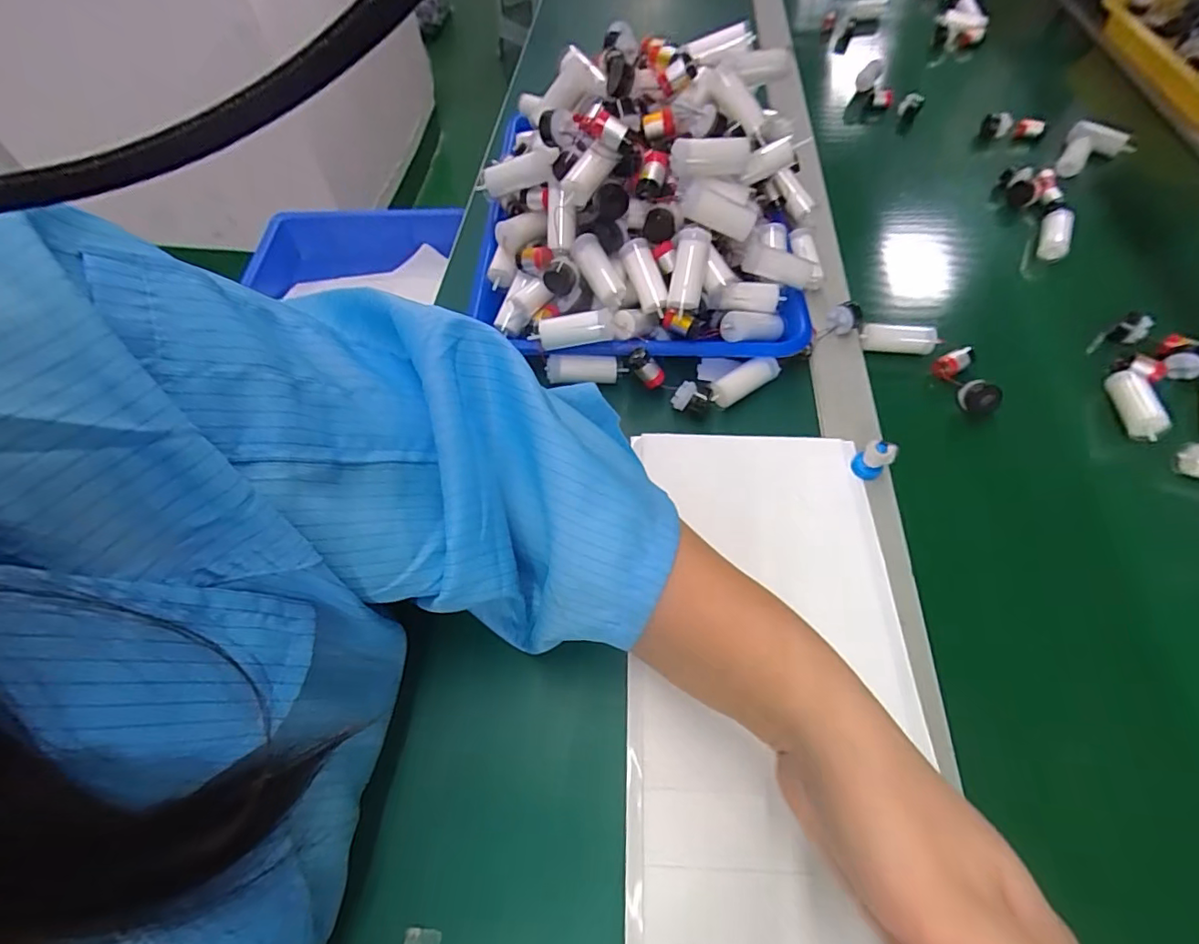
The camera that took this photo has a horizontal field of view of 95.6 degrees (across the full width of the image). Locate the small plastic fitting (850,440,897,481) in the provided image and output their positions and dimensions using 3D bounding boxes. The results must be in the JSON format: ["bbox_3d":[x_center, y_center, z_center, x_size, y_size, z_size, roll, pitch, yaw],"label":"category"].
[{"bbox_3d":[0.175,-0.008,0.347,0.018,0.026,0.014,40,63,19],"label":"small plastic fitting"}]

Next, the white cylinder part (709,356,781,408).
[{"bbox_3d":[0.105,-0.065,0.387,0.061,0.021,0.016,-29,65,-20],"label":"white cylinder part"}]

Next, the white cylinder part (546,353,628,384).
[{"bbox_3d":[-0.009,-0.072,0.381,0.056,0.014,0.014,-2,58,-6],"label":"white cylinder part"}]

